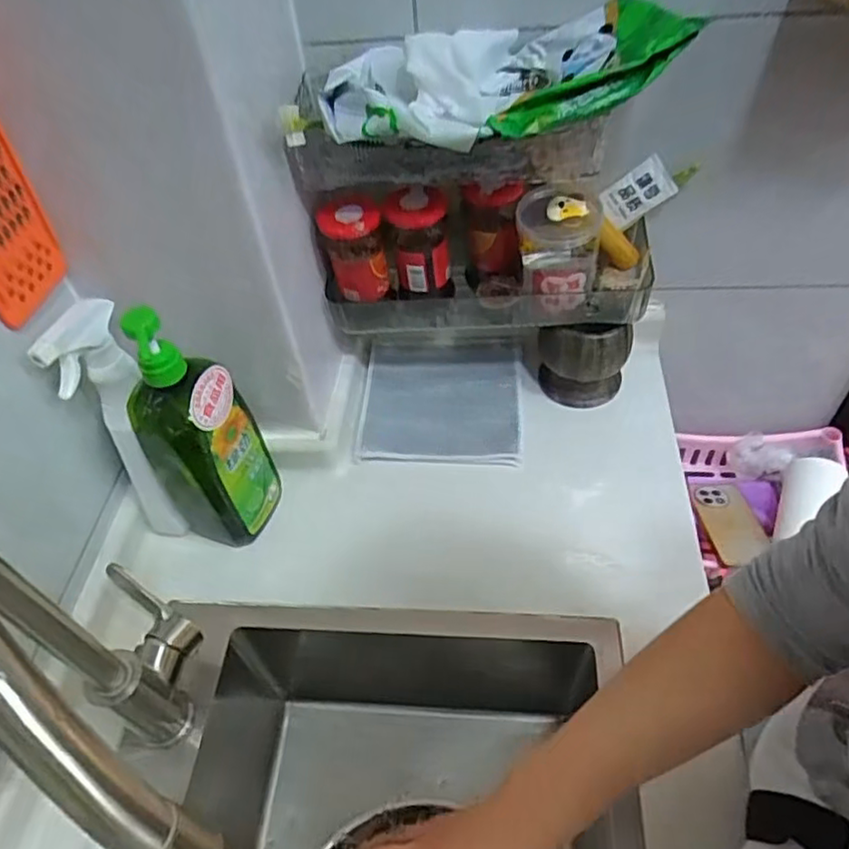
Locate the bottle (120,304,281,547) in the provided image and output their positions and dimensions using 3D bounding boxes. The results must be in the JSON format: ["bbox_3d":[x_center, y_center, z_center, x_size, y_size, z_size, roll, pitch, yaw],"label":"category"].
[{"bbox_3d":[-0.215,0.004,0.613,0.078,0.268,0.091,16,53,18],"label":"bottle"}]

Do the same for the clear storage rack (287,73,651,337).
[{"bbox_3d":[0.065,-0.206,0.655,0.354,0.227,0.136,-2,49,4],"label":"clear storage rack"}]

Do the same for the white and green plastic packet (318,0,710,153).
[{"bbox_3d":[0.059,-0.297,0.538,0.291,0.057,0.132,-5,49,2],"label":"white and green plastic packet"}]

